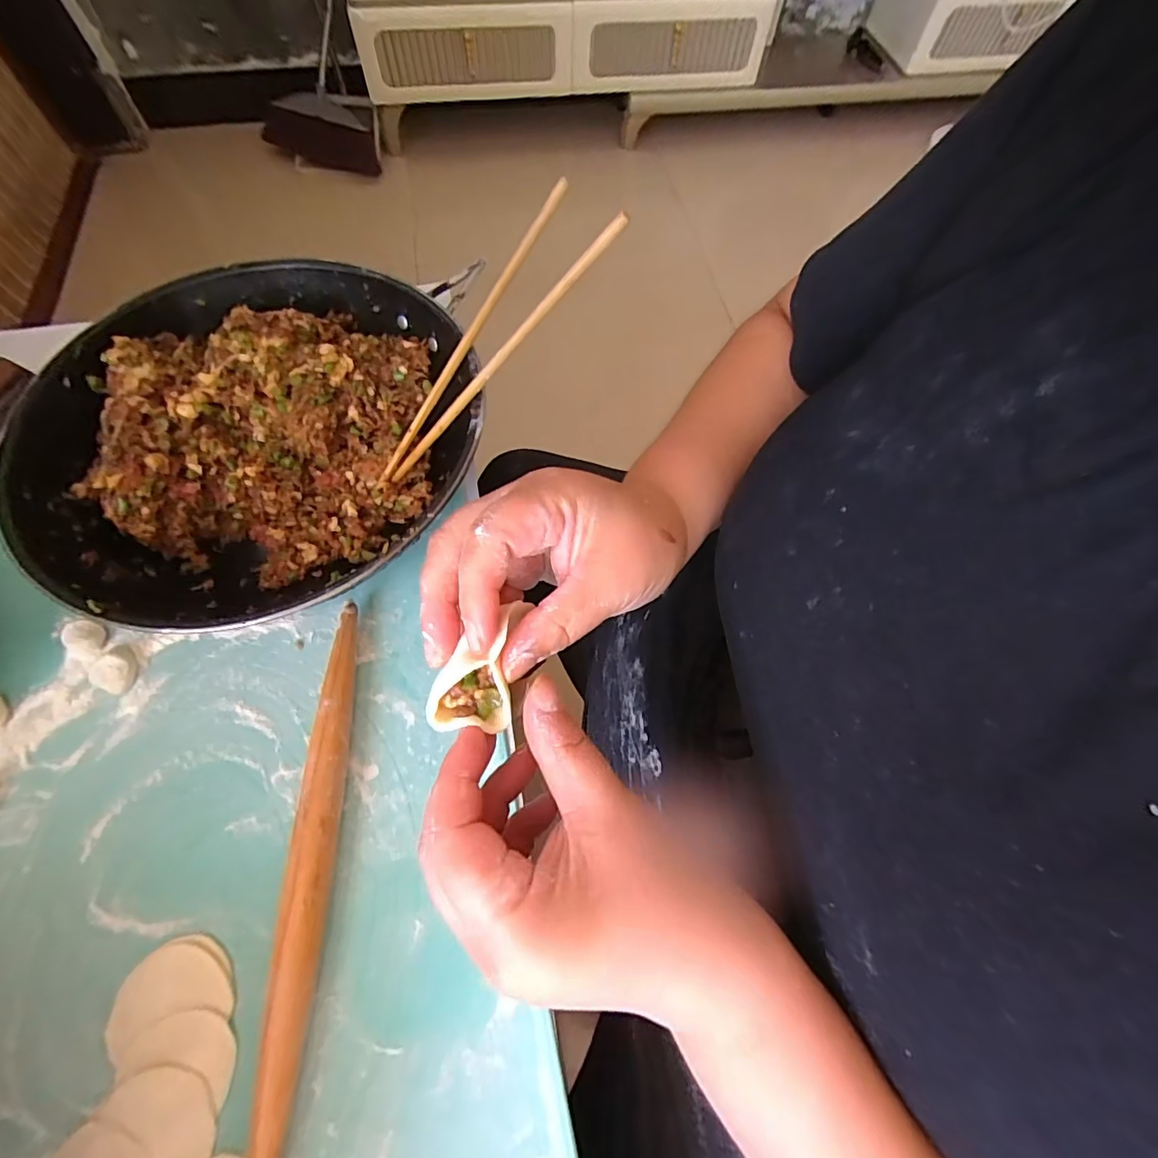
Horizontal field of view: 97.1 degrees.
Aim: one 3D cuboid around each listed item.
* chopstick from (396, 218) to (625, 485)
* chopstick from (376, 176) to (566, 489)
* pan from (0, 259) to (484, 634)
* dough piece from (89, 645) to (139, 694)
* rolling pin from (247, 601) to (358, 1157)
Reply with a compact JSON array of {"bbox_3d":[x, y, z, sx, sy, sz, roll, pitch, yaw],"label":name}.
[{"bbox_3d":[-0.060,-0.145,0.346,0.237,0.011,0.012,-35,64,31],"label":"chopstick"},{"bbox_3d":[-0.083,-0.171,0.375,0.013,0.012,0.244,44,107,16],"label":"chopstick"},{"bbox_3d":[-0.237,-0.108,0.398,0.287,0.092,0.308,1,66,-1],"label":"pan"},{"bbox_3d":[-0.326,0.064,0.360,0.025,0.014,0.030,25,68,9],"label":"dough piece"},{"bbox_3d":[-0.160,0.171,0.310,0.026,0.026,0.315,-2,66,-3],"label":"rolling pin"}]

